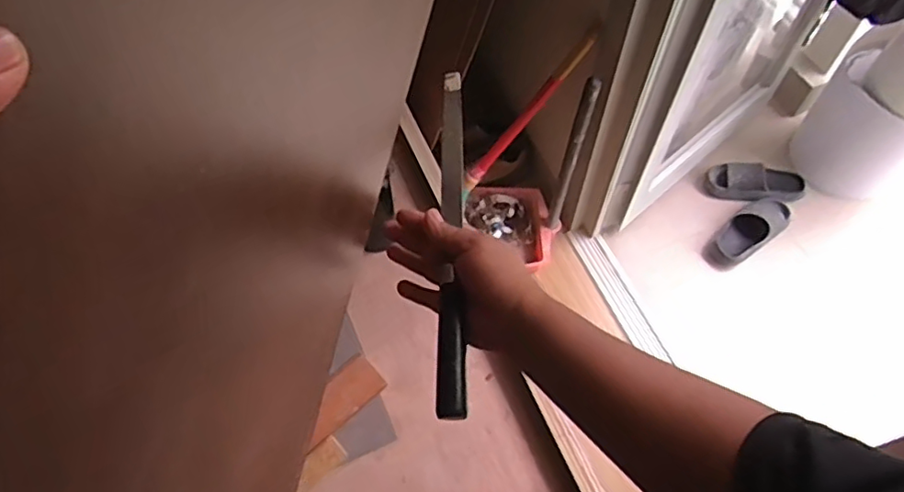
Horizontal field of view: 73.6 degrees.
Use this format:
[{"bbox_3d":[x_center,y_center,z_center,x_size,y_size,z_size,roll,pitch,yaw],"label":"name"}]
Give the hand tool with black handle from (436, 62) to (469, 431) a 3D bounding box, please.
[{"bbox_3d":[0.002,-0.020,0.523,0.024,0.030,0.328,0,63,1],"label":"hand tool with black handle"}]

